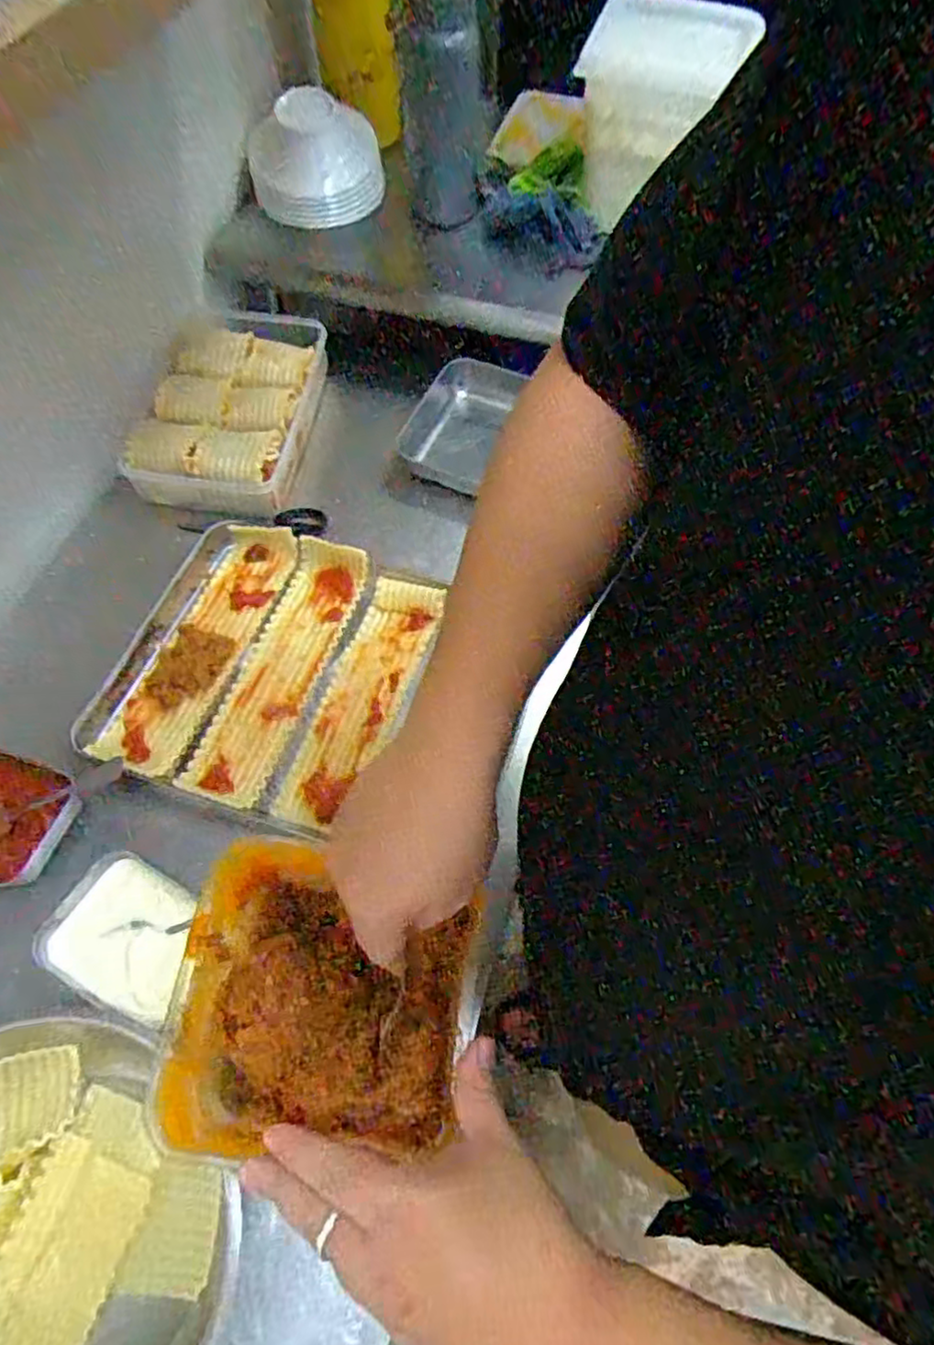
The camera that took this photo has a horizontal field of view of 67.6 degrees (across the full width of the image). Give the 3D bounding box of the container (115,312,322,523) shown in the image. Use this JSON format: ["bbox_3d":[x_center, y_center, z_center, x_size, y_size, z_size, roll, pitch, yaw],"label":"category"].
[{"bbox_3d":[-0.270,-0.322,0.830,0.177,0.082,0.292,14,61,8],"label":"container"}]

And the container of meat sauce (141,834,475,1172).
[{"bbox_3d":[-0.086,0.206,0.442,0.167,0.075,0.170,5,60,3],"label":"container of meat sauce"}]

